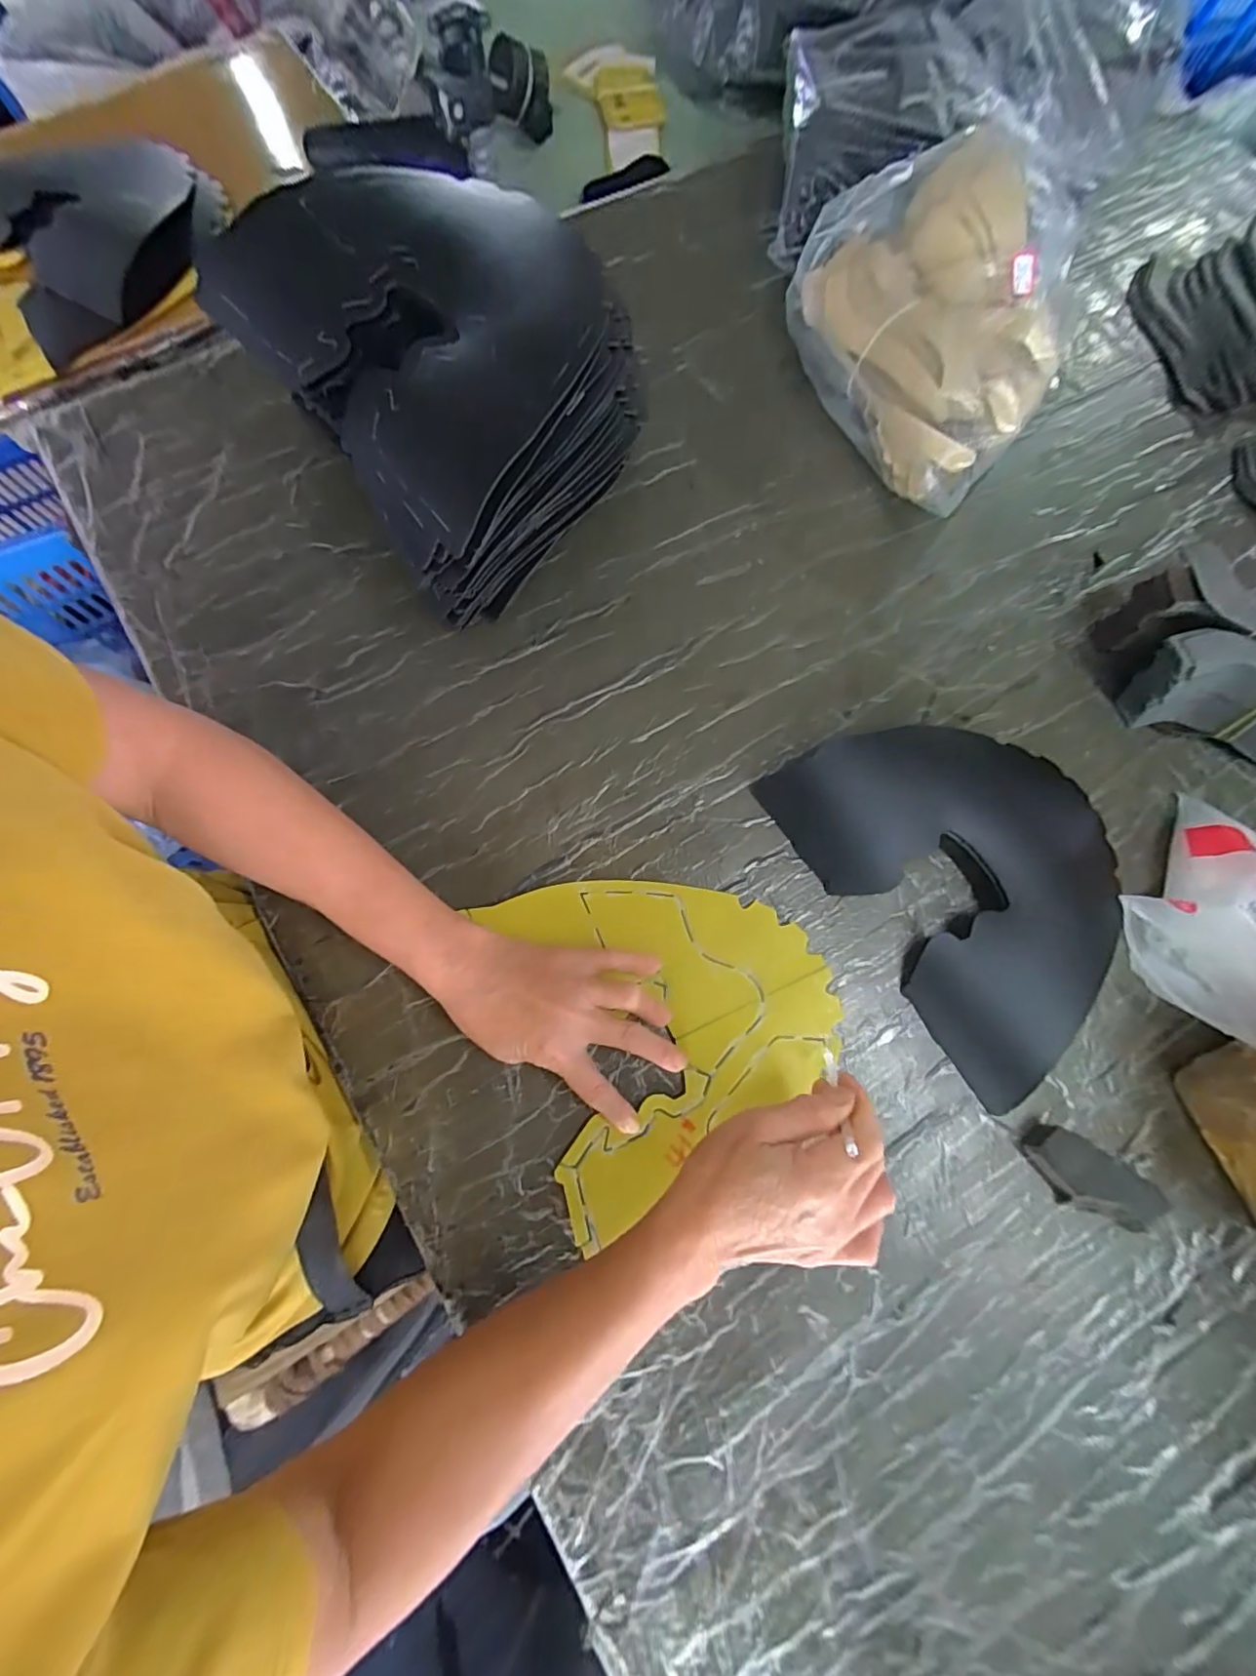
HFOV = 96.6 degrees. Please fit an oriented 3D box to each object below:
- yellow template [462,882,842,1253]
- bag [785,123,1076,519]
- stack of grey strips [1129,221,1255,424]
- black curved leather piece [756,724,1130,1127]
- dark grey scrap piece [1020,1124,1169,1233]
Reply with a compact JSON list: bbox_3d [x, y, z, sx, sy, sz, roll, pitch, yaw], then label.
[{"bbox_3d":[0.028,0.115,0.386,0.213,0.010,0.211,-21,77,-8],"label":"yellow template"},{"bbox_3d":[0.267,-0.430,0.469,0.184,0.123,0.266,-28,78,-8],"label":"bag"},{"bbox_3d":[0.566,-0.483,0.533,0.135,0.031,0.188,-10,76,-4],"label":"stack of grey strips"},{"bbox_3d":[0.254,0.015,0.410,0.202,0.023,0.262,-32,79,-9],"label":"black curved leather piece"},{"bbox_3d":[0.300,0.223,0.363,0.081,0.018,0.038,34,77,7],"label":"dark grey scrap piece"}]

